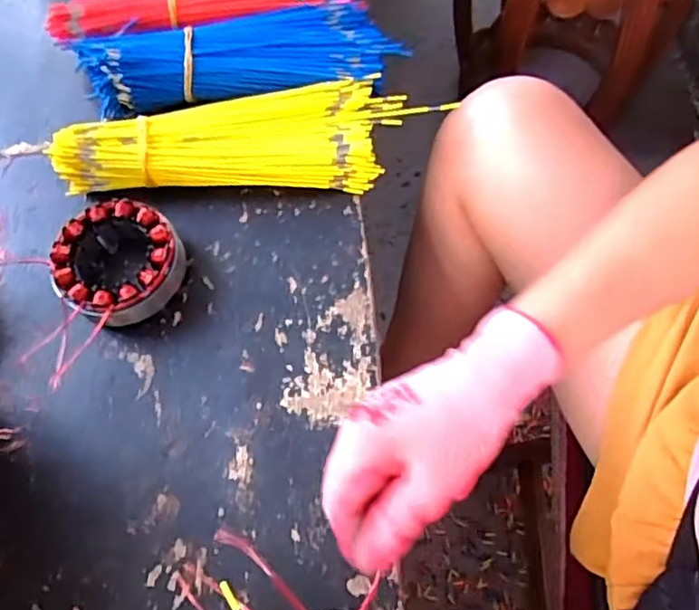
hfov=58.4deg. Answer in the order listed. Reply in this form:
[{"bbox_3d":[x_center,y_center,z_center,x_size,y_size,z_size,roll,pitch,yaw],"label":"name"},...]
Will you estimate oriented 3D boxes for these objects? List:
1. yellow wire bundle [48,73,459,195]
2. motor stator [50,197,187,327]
[{"bbox_3d":[-0.074,-0.126,0.490,0.297,0.041,0.085,-6,64,-1],"label":"yellow wire bundle"},{"bbox_3d":[-0.167,-0.029,0.451,0.085,0.040,0.085,-1,64,1],"label":"motor stator"}]

